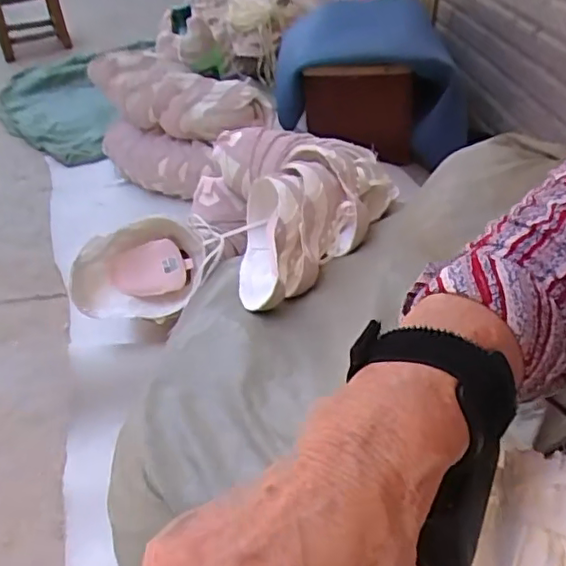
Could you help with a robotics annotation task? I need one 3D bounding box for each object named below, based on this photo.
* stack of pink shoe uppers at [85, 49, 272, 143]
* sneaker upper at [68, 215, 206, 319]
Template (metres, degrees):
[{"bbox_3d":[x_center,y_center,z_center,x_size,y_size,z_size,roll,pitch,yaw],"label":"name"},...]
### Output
[{"bbox_3d":[-0.246,-0.437,1.401,0.416,0.138,0.134,15,40,19],"label":"stack of pink shoe uppers"},{"bbox_3d":[-0.216,-0.018,0.910,0.205,0.109,0.093,-19,41,-23],"label":"sneaker upper"}]

